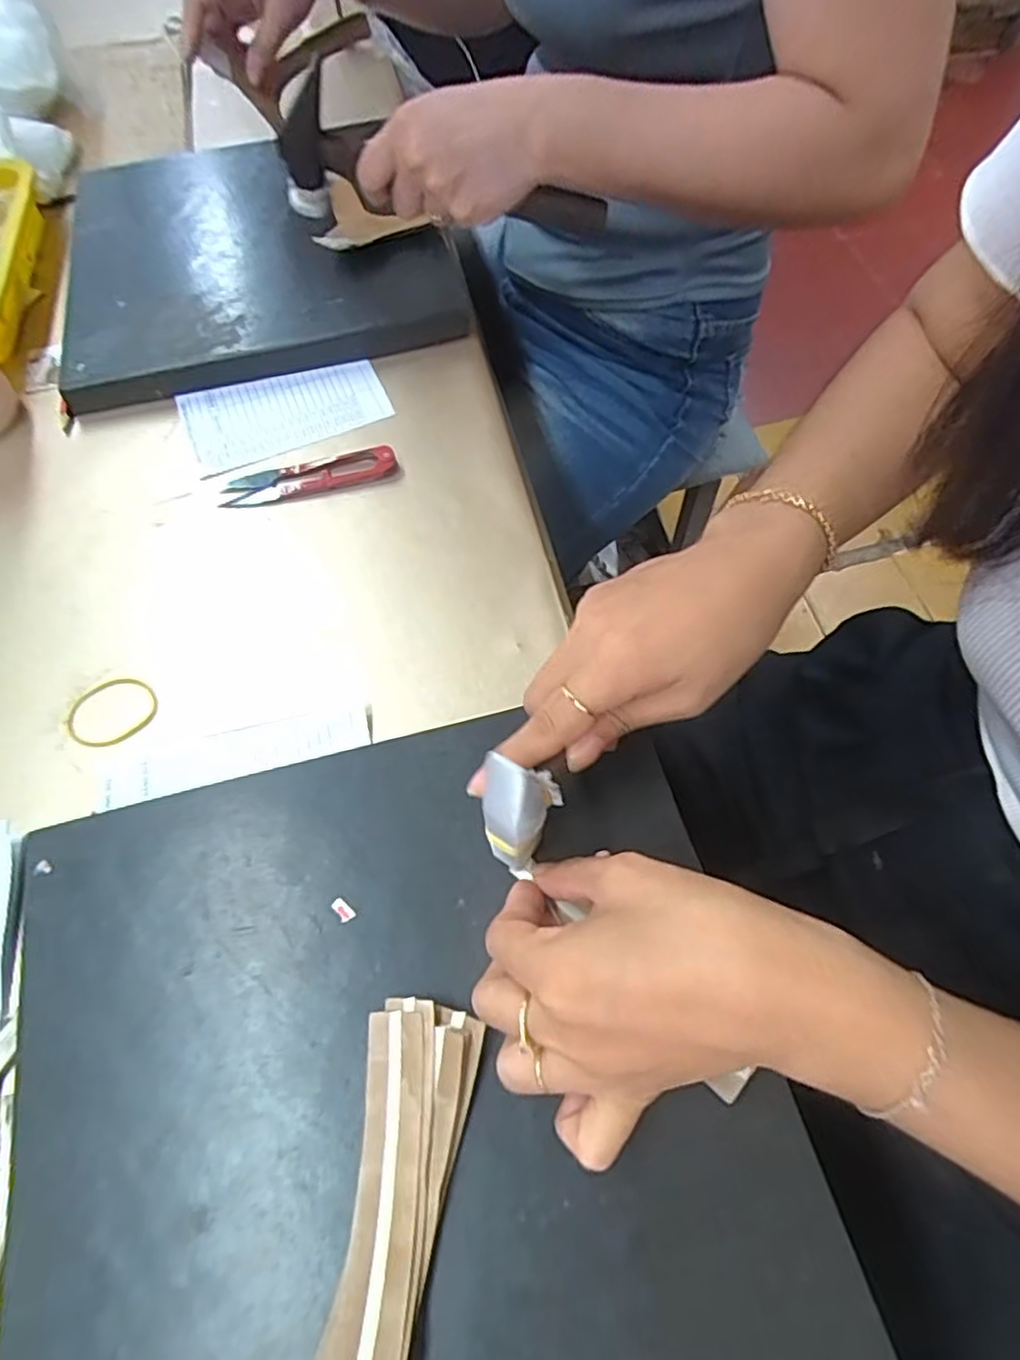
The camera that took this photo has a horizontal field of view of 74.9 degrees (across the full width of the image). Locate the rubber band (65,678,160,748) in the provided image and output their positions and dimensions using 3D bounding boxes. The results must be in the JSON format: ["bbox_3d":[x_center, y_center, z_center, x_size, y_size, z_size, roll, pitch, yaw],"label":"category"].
[{"bbox_3d":[-0.225,0.018,0.375,0.050,0.004,0.041,-26,64,-11],"label":"rubber band"}]

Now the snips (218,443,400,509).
[{"bbox_3d":[-0.135,-0.138,0.449,0.116,0.011,0.027,-11,62,-3],"label":"snips"}]

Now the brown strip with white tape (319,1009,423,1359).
[{"bbox_3d":[-0.048,0.189,0.243,0.027,0.021,0.120,3,63,4],"label":"brown strip with white tape"}]

